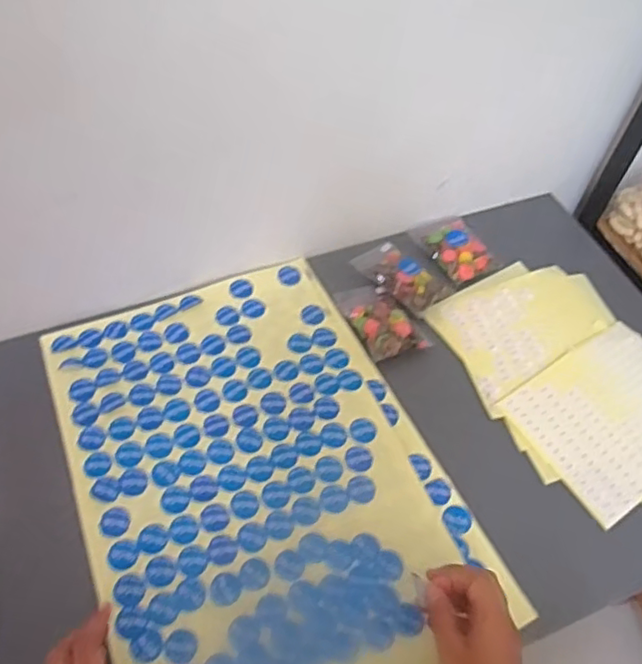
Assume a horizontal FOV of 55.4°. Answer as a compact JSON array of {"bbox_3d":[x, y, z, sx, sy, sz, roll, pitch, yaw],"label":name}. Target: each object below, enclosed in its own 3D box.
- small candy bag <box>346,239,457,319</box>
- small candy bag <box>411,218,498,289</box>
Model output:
[{"bbox_3d":[0.099,-0.072,0.757,0.116,0.024,0.067,37,62,21],"label":"small candy bag"},{"bbox_3d":[0.171,-0.113,0.785,0.067,0.030,0.108,-26,60,-19],"label":"small candy bag"}]

